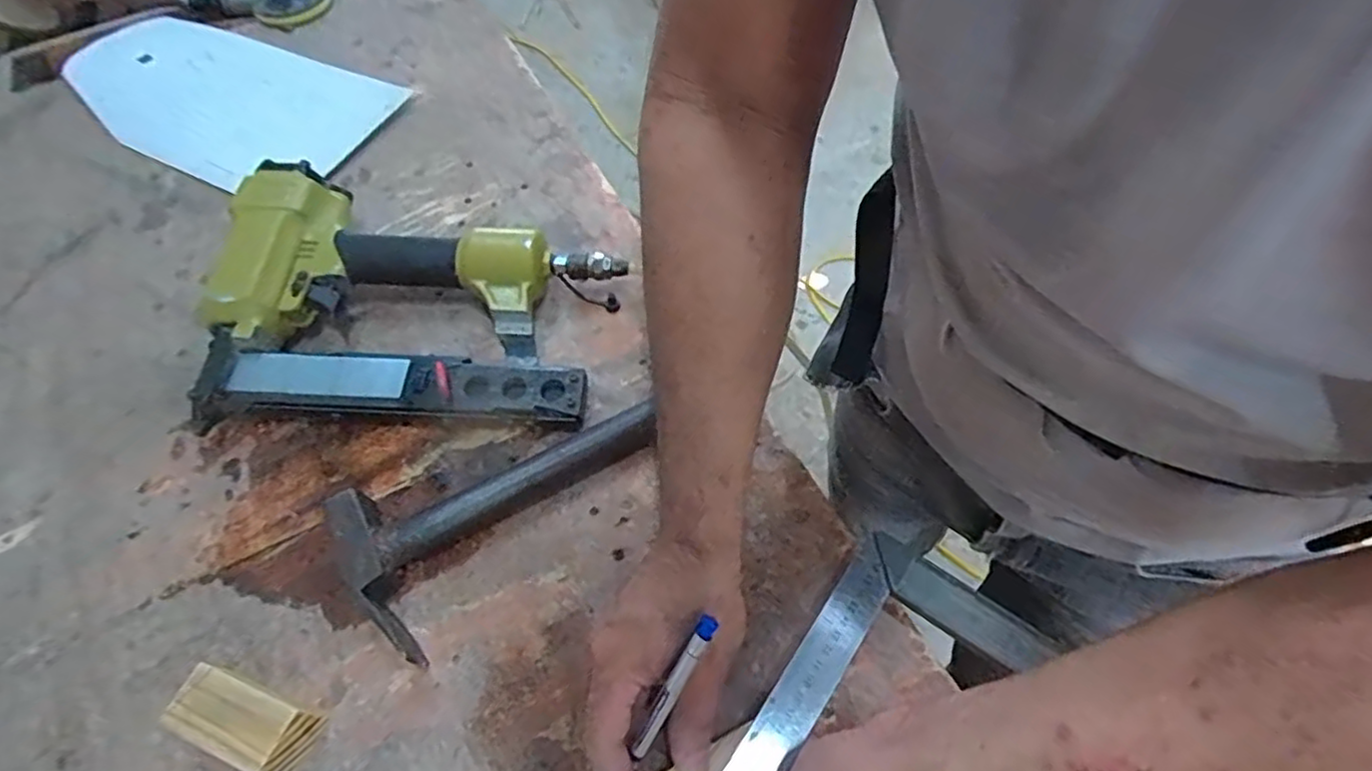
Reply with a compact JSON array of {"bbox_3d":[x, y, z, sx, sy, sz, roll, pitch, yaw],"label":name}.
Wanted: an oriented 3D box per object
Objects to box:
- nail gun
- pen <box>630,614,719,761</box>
[{"bbox_3d":[-0.215,-0.076,0.549,0.304,0.074,0.223,1,58,2],"label":"nail gun"},{"bbox_3d":[-0.020,0.178,0.350,0.011,0.012,0.138,32,105,20],"label":"pen"}]

